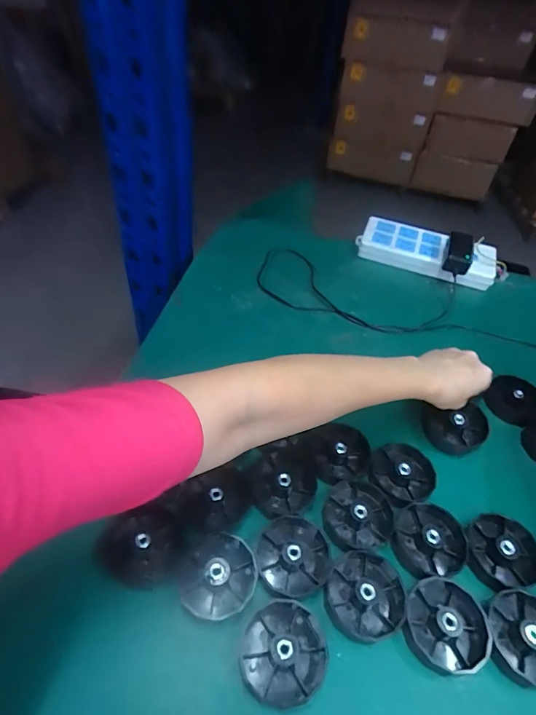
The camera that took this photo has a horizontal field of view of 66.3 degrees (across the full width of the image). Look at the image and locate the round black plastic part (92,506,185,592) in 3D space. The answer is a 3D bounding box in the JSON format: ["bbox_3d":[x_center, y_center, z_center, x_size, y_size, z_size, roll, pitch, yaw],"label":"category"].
[{"bbox_3d":[-0.114,0.171,0.367,0.072,0.024,0.068,4,45,-4],"label":"round black plastic part"}]

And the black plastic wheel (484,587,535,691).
[{"bbox_3d":[0.222,0.235,0.347,0.064,0.023,0.067,4,45,-4],"label":"black plastic wheel"}]

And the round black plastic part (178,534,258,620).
[{"bbox_3d":[-0.043,0.189,0.359,0.065,0.022,0.063,4,45,-4],"label":"round black plastic part"}]

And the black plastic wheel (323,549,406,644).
[{"bbox_3d":[0.088,0.205,0.359,0.065,0.020,0.073,27,48,19],"label":"black plastic wheel"}]

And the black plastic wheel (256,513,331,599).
[{"bbox_3d":[0.024,0.179,0.373,0.068,0.017,0.065,4,45,-4],"label":"black plastic wheel"}]

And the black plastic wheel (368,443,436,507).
[{"bbox_3d":[0.145,0.125,0.444,0.067,0.022,0.070,4,45,-4],"label":"black plastic wheel"}]

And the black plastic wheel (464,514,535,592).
[{"bbox_3d":[0.226,0.185,0.394,0.076,0.018,0.064,-16,49,-22],"label":"black plastic wheel"}]

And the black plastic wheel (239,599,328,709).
[{"bbox_3d":[0.014,0.230,0.321,0.067,0.022,0.064,4,45,-4],"label":"black plastic wheel"}]

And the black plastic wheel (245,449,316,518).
[{"bbox_3d":[0.016,0.126,0.426,0.066,0.022,0.073,36,51,26],"label":"black plastic wheel"}]

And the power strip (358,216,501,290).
[{"bbox_3d":[0.286,-0.189,0.746,0.241,0.050,0.092,21,46,13],"label":"power strip"}]

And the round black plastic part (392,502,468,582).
[{"bbox_3d":[0.157,0.176,0.395,0.066,0.017,0.074,24,47,16],"label":"round black plastic part"}]

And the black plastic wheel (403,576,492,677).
[{"bbox_3d":[0.154,0.227,0.347,0.067,0.022,0.073,4,45,-4],"label":"black plastic wheel"}]

